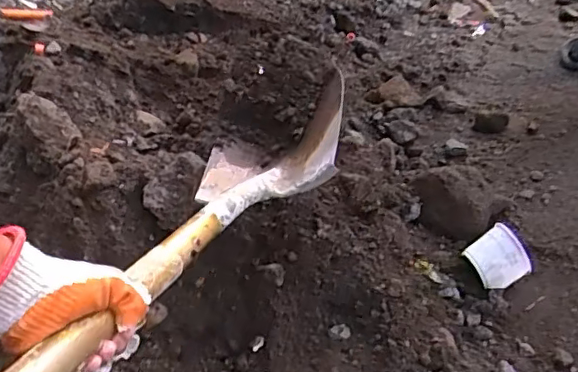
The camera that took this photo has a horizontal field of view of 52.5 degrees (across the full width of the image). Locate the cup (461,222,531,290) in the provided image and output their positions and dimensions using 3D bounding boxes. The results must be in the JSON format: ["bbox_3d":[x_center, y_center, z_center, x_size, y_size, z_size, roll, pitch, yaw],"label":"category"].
[{"bbox_3d":[0.356,0.125,0.991,0.091,0.085,0.084,-23,44,-12],"label":"cup"}]

